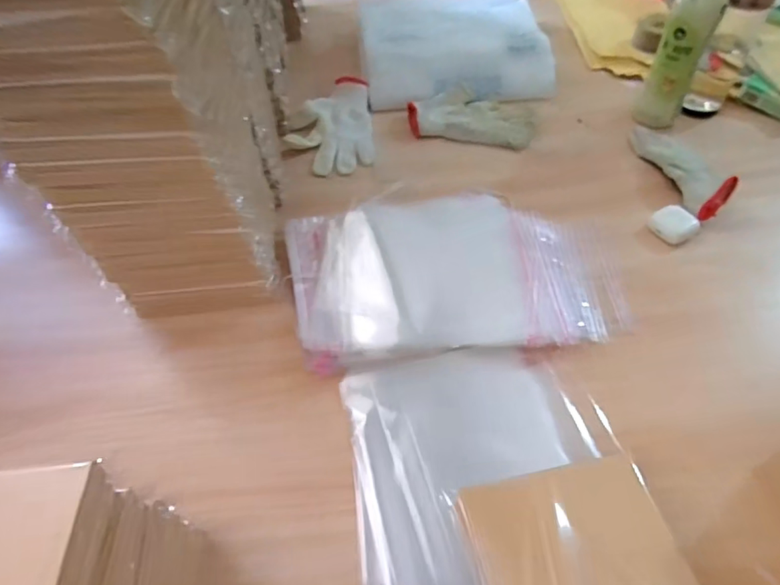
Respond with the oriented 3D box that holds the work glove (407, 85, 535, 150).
[{"bbox_3d":[0.124,-0.269,0.777,0.185,0.023,0.110,10,53,10],"label":"work glove"}]

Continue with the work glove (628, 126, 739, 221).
[{"bbox_3d":[0.387,-0.171,0.677,0.064,0.040,0.191,-8,52,-4],"label":"work glove"}]

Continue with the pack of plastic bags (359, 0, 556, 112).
[{"bbox_3d":[0.105,-0.431,0.875,0.302,0.065,0.308,-5,52,-2],"label":"pack of plastic bags"}]

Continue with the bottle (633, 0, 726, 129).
[{"bbox_3d":[0.399,-0.334,0.698,0.062,0.208,0.066,22,56,18],"label":"bottle"}]

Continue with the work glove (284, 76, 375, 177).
[{"bbox_3d":[-0.089,-0.253,0.765,0.122,0.033,0.179,-4,52,-1],"label":"work glove"}]

